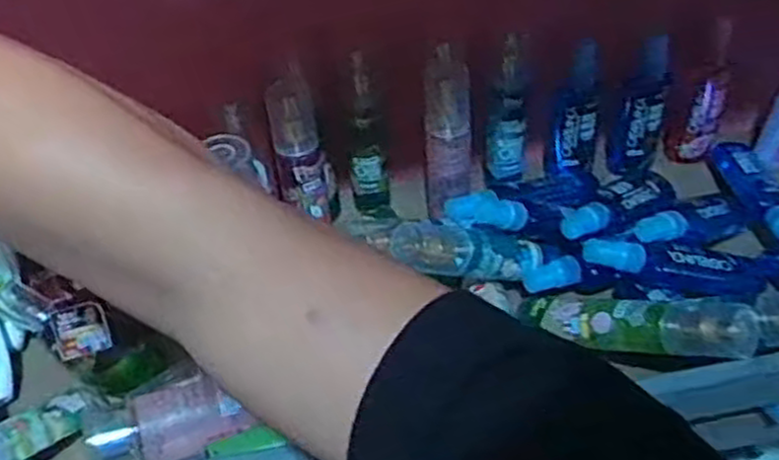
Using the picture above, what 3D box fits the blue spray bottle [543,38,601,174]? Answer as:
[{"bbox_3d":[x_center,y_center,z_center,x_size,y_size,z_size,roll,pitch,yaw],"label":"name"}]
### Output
[{"bbox_3d":[0.162,-0.102,0.693,0.046,0.130,0.042,5,41,13],"label":"blue spray bottle"}]

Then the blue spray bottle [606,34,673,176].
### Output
[{"bbox_3d":[0.223,-0.114,0.699,0.044,0.138,0.044,8,42,17],"label":"blue spray bottle"}]

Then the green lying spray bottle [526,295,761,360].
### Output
[{"bbox_3d":[0.163,0.061,0.542,0.163,0.033,0.035,1,37,38],"label":"green lying spray bottle"}]

